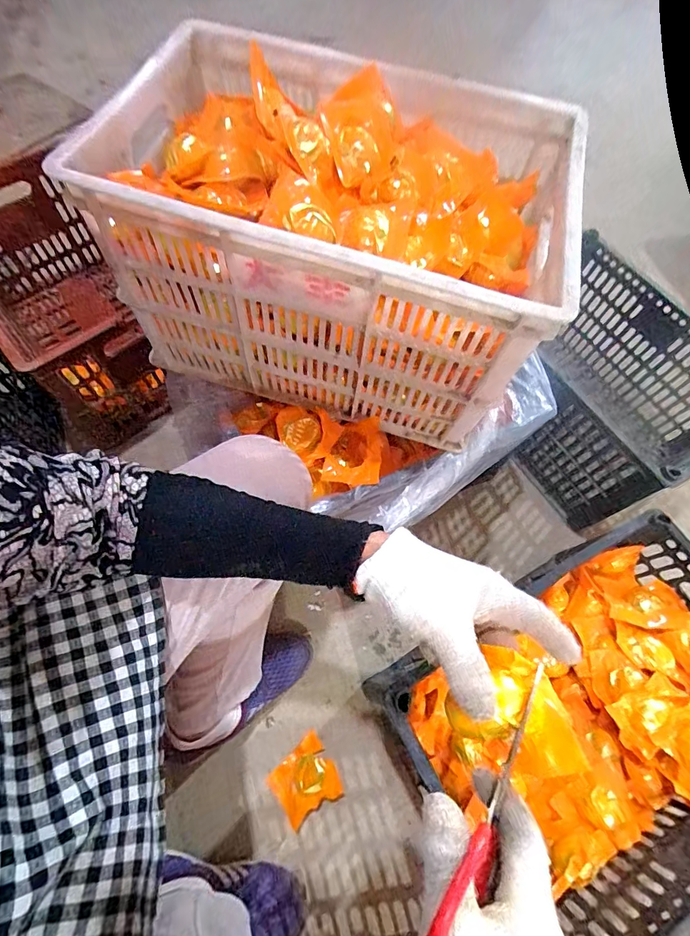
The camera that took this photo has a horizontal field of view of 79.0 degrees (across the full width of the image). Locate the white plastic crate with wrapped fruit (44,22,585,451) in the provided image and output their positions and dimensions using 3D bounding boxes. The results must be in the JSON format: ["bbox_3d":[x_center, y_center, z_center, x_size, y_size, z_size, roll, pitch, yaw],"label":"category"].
[{"bbox_3d":[-0.012,-0.266,0.537,0.473,0.292,0.331,14,66,4],"label":"white plastic crate with wrapped fruit"}]

